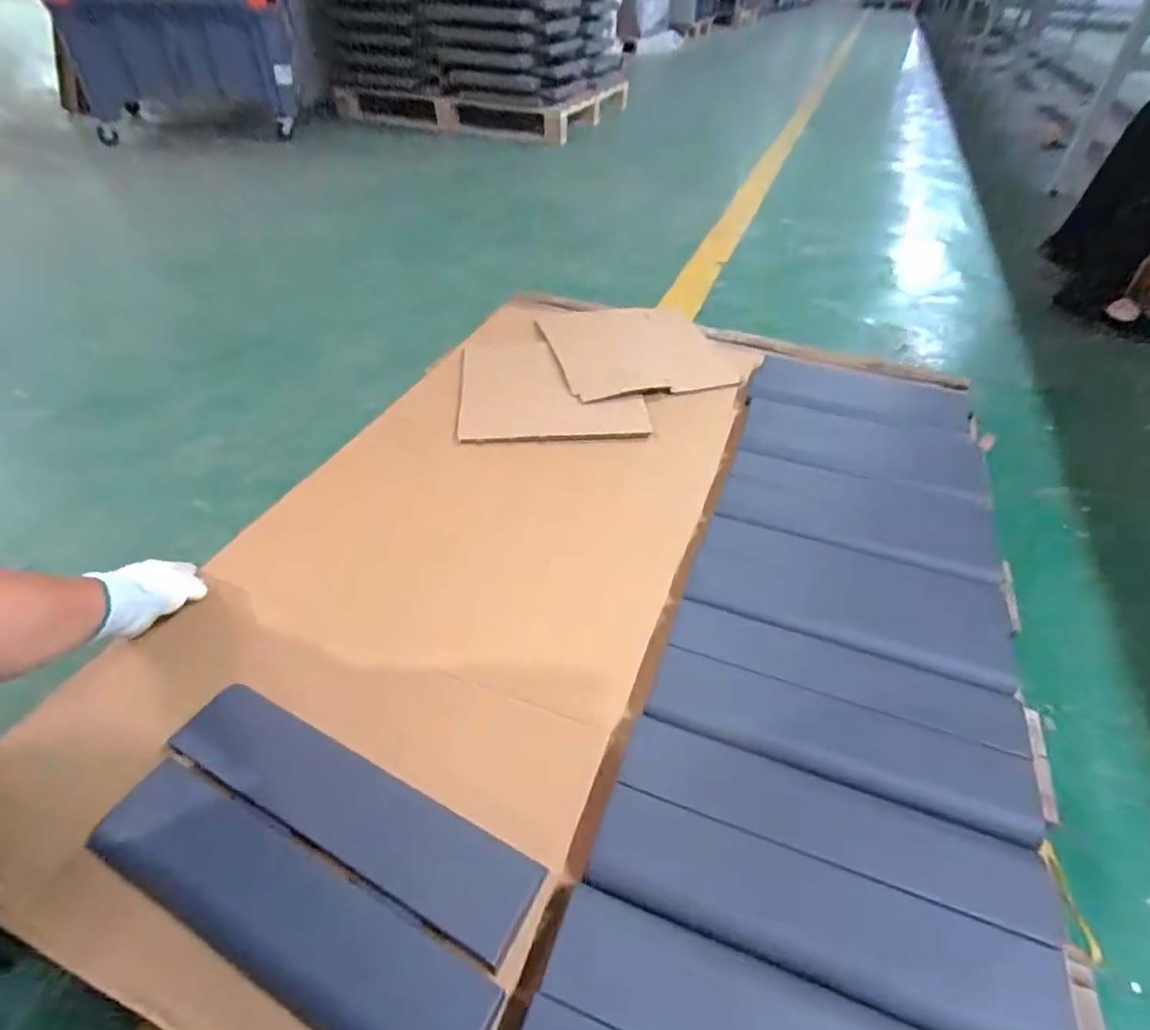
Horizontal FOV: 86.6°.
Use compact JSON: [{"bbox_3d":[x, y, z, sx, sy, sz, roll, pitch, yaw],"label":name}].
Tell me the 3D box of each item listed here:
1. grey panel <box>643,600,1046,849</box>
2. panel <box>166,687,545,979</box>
[{"bbox_3d":[0.242,0.176,0.564,0.322,0.018,0.146,14,43,15],"label":"grey panel"},{"bbox_3d":[-0.179,0.228,0.482,0.317,0.024,0.072,19,44,20],"label":"panel"}]

